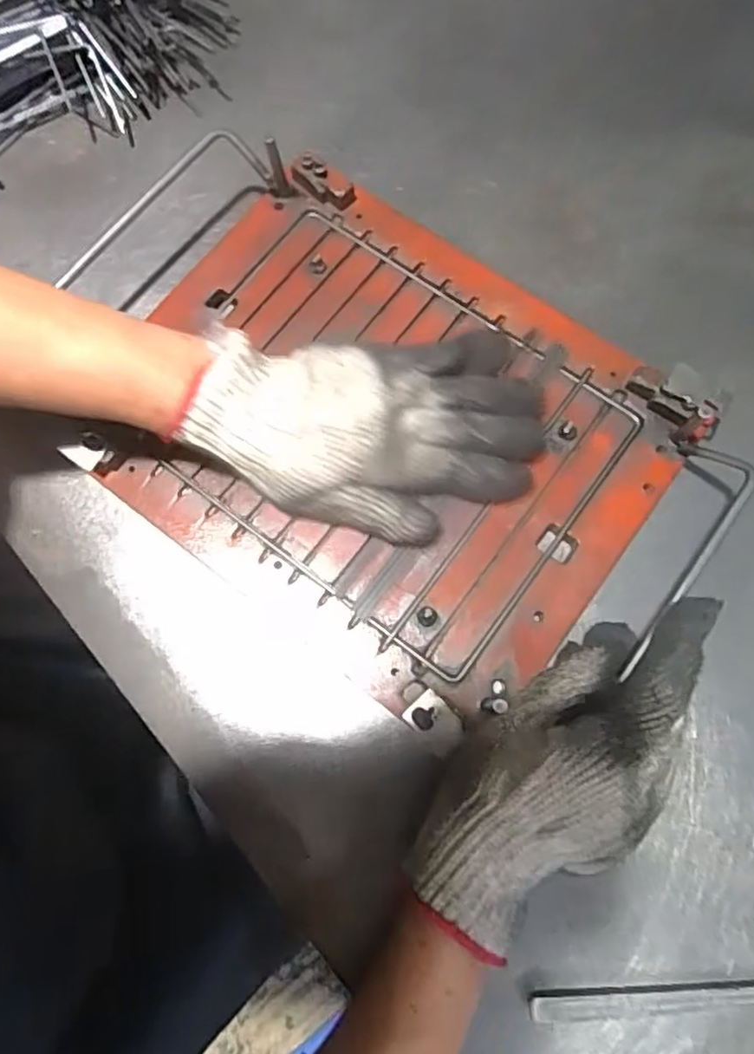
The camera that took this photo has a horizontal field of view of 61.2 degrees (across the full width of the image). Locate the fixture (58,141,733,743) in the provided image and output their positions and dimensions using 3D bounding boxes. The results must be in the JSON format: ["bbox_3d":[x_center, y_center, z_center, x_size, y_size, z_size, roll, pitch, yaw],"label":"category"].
[{"bbox_3d":[0.002,-0.061,0.359,0.300,0.022,0.230,36,77,9],"label":"fixture"}]

